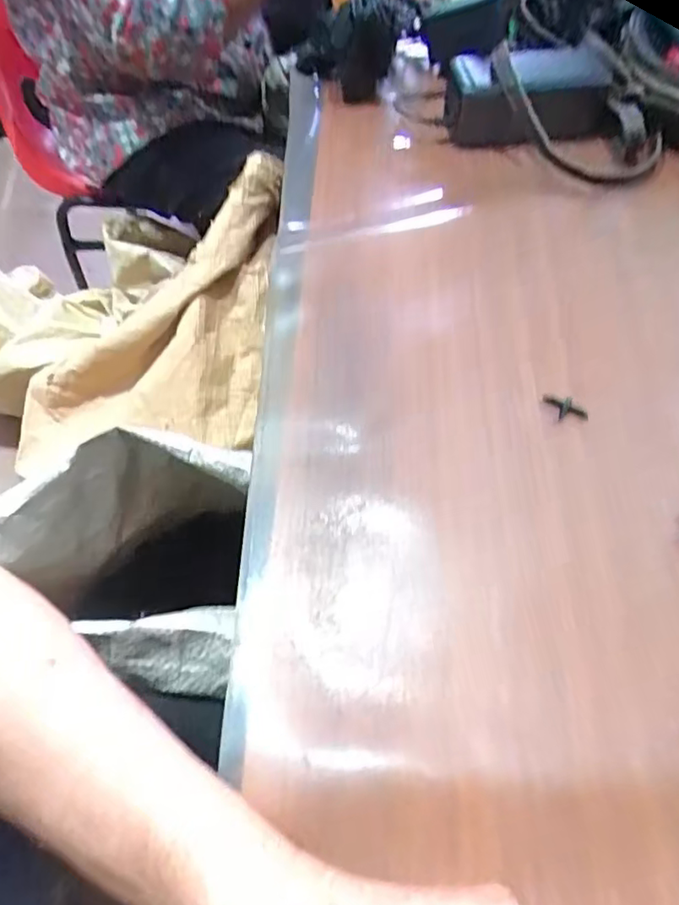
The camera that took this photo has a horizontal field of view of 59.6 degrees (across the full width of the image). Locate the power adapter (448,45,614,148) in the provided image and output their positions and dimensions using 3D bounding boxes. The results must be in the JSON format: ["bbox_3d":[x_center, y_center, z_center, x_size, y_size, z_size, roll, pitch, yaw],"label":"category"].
[{"bbox_3d":[0.171,-0.317,0.520,0.144,0.046,0.062,-1,58,0],"label":"power adapter"}]

